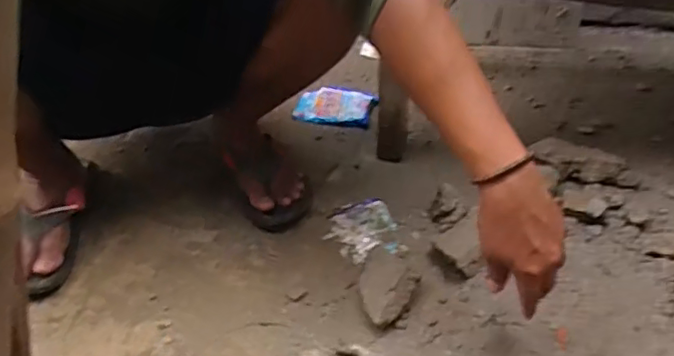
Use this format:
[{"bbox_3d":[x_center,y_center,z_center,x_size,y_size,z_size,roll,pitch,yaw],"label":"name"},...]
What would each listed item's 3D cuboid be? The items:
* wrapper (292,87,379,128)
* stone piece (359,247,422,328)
[{"bbox_3d":[-0.001,-0.138,1.164,0.145,0.020,0.108,7,37,12],"label":"wrapper"},{"bbox_3d":[0.055,0.143,0.766,0.076,0.046,0.093,17,40,24],"label":"stone piece"}]

